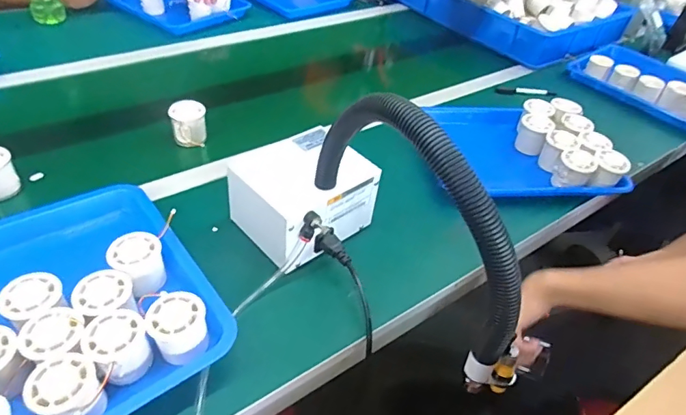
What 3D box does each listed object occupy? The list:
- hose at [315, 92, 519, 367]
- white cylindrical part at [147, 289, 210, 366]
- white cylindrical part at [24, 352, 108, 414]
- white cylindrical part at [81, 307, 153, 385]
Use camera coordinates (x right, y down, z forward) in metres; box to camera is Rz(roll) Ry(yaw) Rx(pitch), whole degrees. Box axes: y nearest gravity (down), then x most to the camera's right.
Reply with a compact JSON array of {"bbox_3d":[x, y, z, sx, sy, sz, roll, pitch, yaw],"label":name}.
[{"bbox_3d":[0.070,0.000,0.493,0.033,0.190,0.285,-24,50,-30],"label":"hose"},{"bbox_3d":[-0.172,0.126,0.509,0.055,0.051,0.054,4,42,-3],"label":"white cylindrical part"},{"bbox_3d":[-0.255,0.177,0.454,0.062,0.052,0.056,26,45,20],"label":"white cylindrical part"},{"bbox_3d":[-0.228,0.140,0.492,0.055,0.046,0.059,4,42,-3],"label":"white cylindrical part"}]

